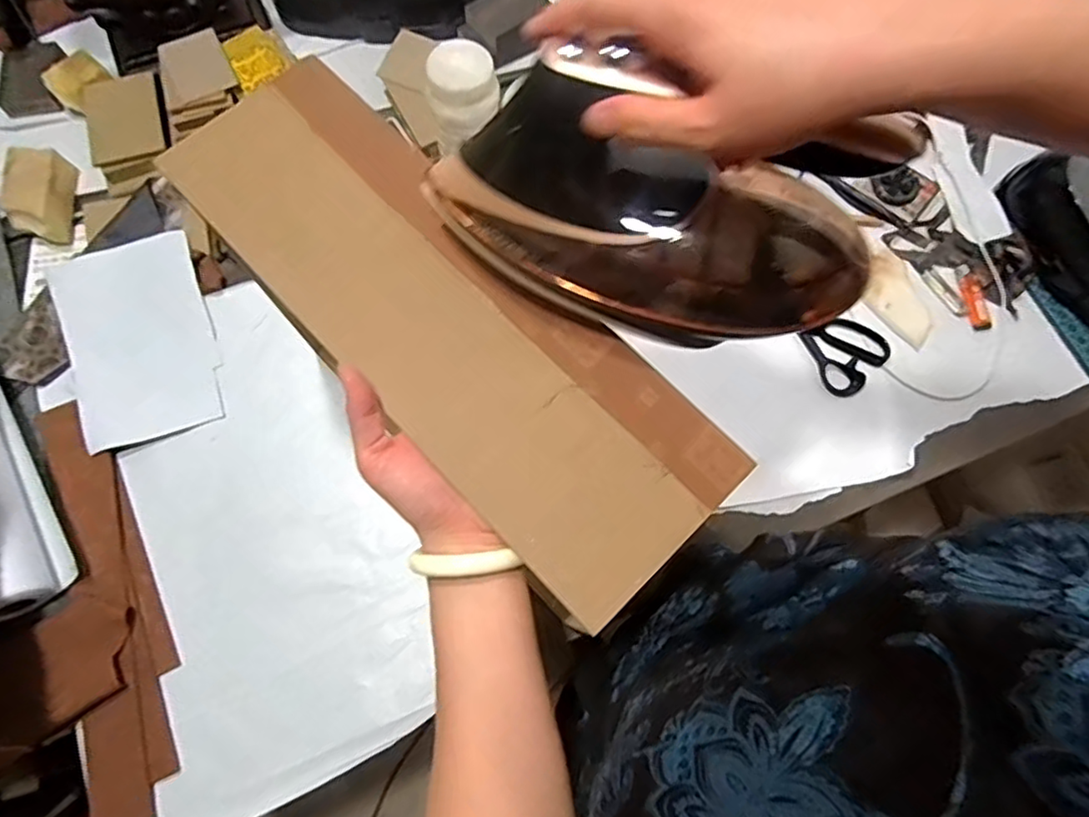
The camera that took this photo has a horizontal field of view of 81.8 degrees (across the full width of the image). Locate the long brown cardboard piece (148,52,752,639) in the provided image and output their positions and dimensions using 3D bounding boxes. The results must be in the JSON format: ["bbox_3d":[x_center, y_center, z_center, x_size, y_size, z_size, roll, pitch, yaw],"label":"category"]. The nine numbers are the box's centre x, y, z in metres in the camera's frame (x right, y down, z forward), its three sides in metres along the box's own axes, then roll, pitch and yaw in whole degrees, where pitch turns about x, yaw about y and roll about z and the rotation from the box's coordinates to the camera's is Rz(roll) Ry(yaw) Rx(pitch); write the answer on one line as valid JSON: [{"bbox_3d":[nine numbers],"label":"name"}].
[{"bbox_3d":[-0.069,-0.064,0.404,0.138,0.012,0.414,-42,78,-12],"label":"long brown cardboard piece"}]

